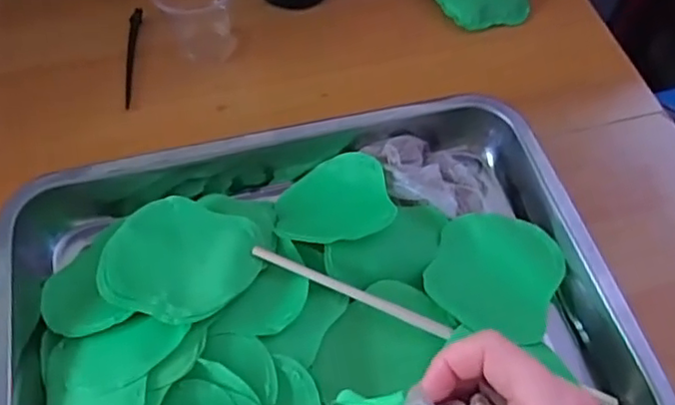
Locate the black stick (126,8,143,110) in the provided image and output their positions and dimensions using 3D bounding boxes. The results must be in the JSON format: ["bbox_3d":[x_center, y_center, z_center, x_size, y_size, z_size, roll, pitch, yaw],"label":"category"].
[{"bbox_3d":[-0.169,-0.120,0.510,0.009,0.006,0.111,-2,60,-4],"label":"black stick"}]

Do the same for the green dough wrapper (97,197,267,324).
[{"bbox_3d":[-0.097,0.033,0.377,0.094,0.004,0.084,20,48,17],"label":"green dough wrapper"}]

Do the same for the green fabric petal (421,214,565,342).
[{"bbox_3d":[0.097,0.043,0.382,0.074,0.005,0.081,19,55,14],"label":"green fabric petal"}]

